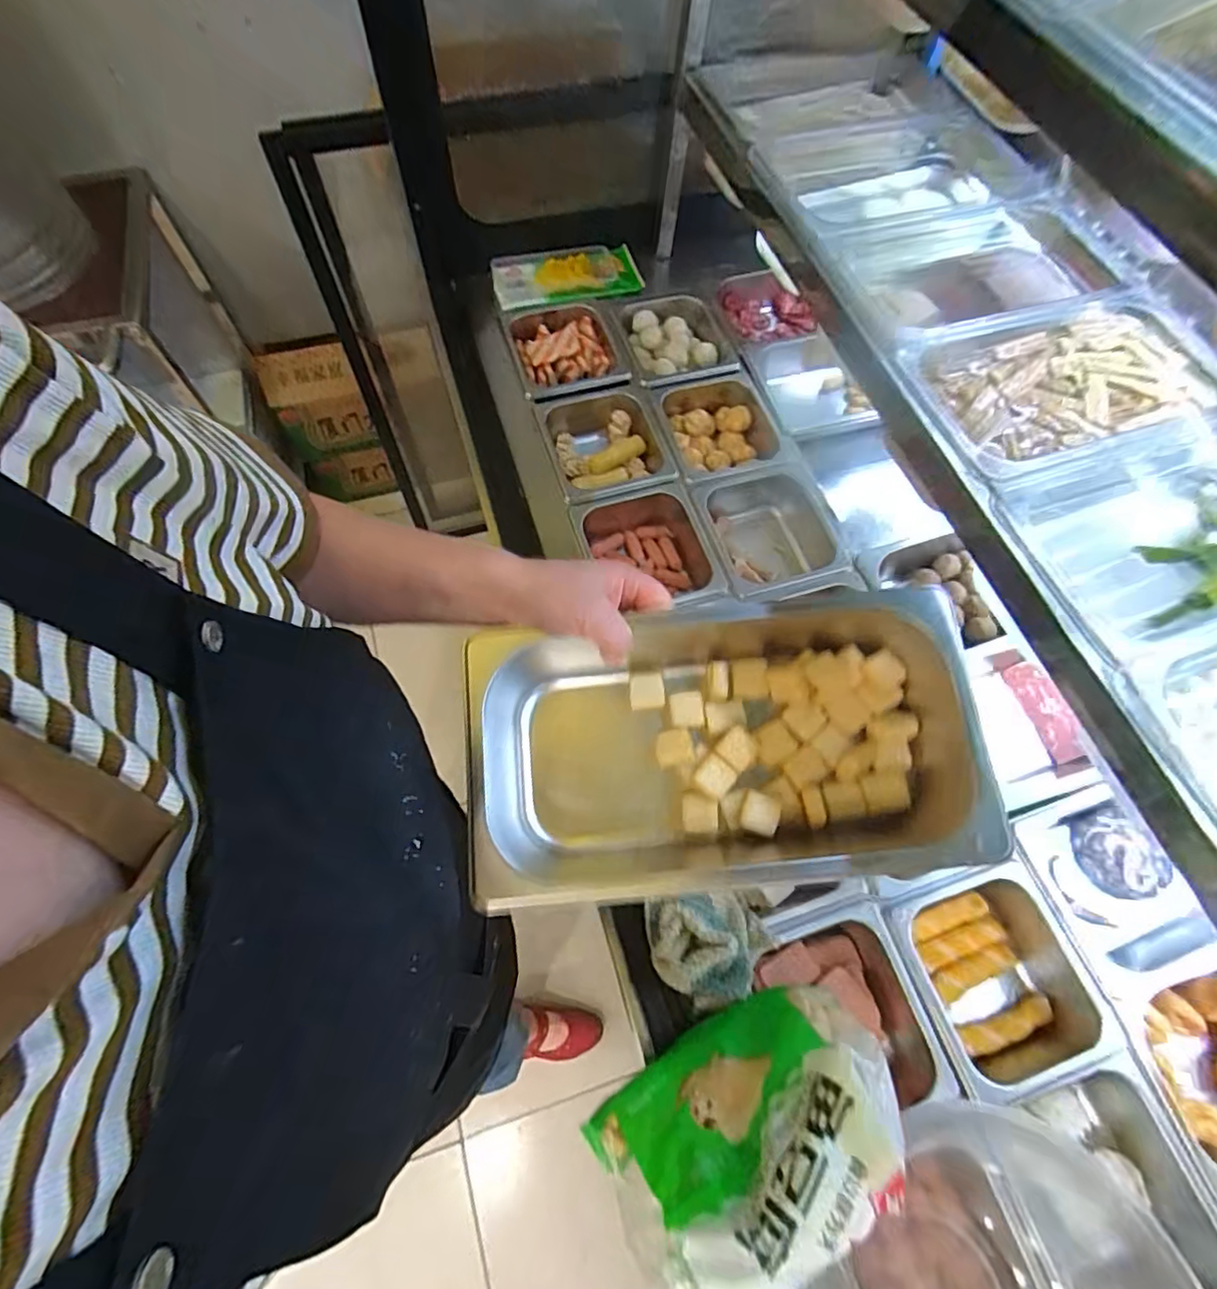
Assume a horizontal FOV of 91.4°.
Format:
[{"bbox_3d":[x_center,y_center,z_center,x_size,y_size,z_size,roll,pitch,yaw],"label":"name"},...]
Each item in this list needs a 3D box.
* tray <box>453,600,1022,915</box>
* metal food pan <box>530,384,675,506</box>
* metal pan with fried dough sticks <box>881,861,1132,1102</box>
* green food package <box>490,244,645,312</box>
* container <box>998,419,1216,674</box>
[{"bbox_3d":[0.078,0.069,0.406,0.321,0.095,0.175,-6,76,2],"label":"tray"},{"bbox_3d":[-0.004,-0.267,0.831,0.167,0.065,0.181,-11,67,-6],"label":"metal food pan"},{"bbox_3d":[0.375,0.326,0.589,0.174,0.068,0.179,-14,68,-7],"label":"metal pan with fried dough sticks"},{"bbox_3d":[-0.063,-0.571,0.923,0.230,0.034,0.092,-12,67,-6],"label":"green food package"},{"bbox_3d":[0.492,-0.092,0.533,0.344,0.091,0.181,-20,68,-10],"label":"container"}]

